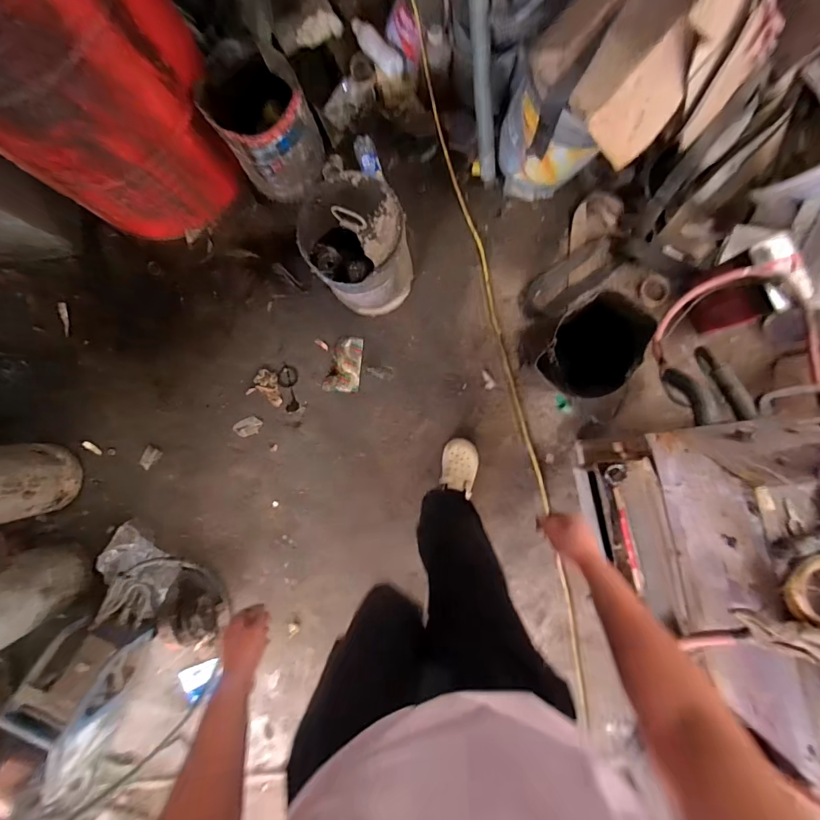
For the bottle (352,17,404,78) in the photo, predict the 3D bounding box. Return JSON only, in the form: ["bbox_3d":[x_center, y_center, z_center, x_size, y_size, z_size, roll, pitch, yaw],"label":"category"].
[{"bbox_3d":[-0.102,-1.061,1.222,0.063,0.054,0.201,-45,87,0],"label":"bottle"}]

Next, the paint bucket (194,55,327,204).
[{"bbox_3d":[-0.383,-0.768,1.161,0.238,0.285,0.254,0,88,2],"label":"paint bucket"}]

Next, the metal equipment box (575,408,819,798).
[{"bbox_3d":[0.691,0.259,0.709,0.526,0.440,0.517,-15,88,2],"label":"metal equipment box"}]

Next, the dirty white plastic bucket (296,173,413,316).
[{"bbox_3d":[-0.130,-0.419,1.159,0.250,0.349,0.267,0,88,2],"label":"dirty white plastic bucket"}]

